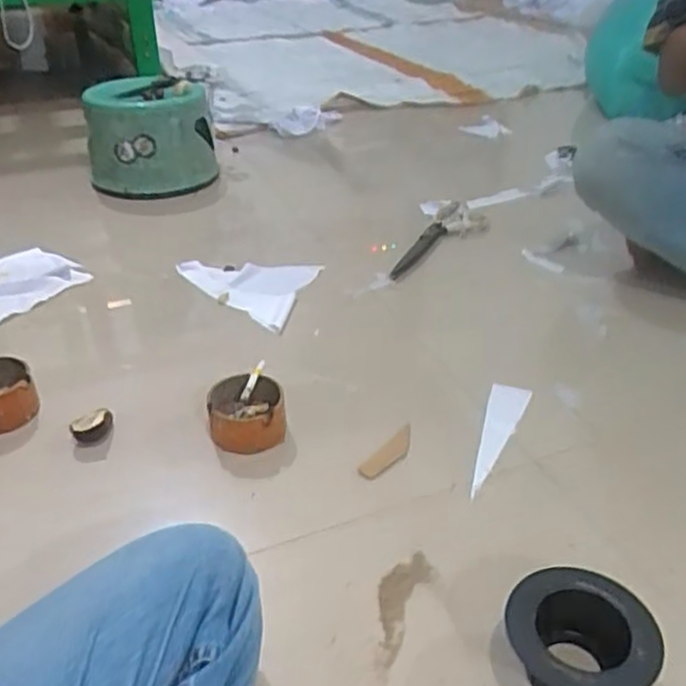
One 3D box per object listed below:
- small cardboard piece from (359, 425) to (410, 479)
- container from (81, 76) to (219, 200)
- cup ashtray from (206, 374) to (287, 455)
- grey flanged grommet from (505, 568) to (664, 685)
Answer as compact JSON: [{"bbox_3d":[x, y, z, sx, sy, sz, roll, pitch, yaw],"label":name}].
[{"bbox_3d":[0.051,0.117,0.754,0.024,0.006,0.093,21,38,32],"label":"small cardboard piece"},{"bbox_3d":[-0.370,-0.395,1.378,0.234,0.192,0.195,-6,33,-8],"label":"container"},{"bbox_3d":[-0.105,0.077,0.776,0.081,0.054,0.080,-8,32,-12],"label":"cup ashtray"},{"bbox_3d":[0.174,0.226,0.527,0.103,0.057,0.095,-1,31,0],"label":"grey flanged grommet"}]

